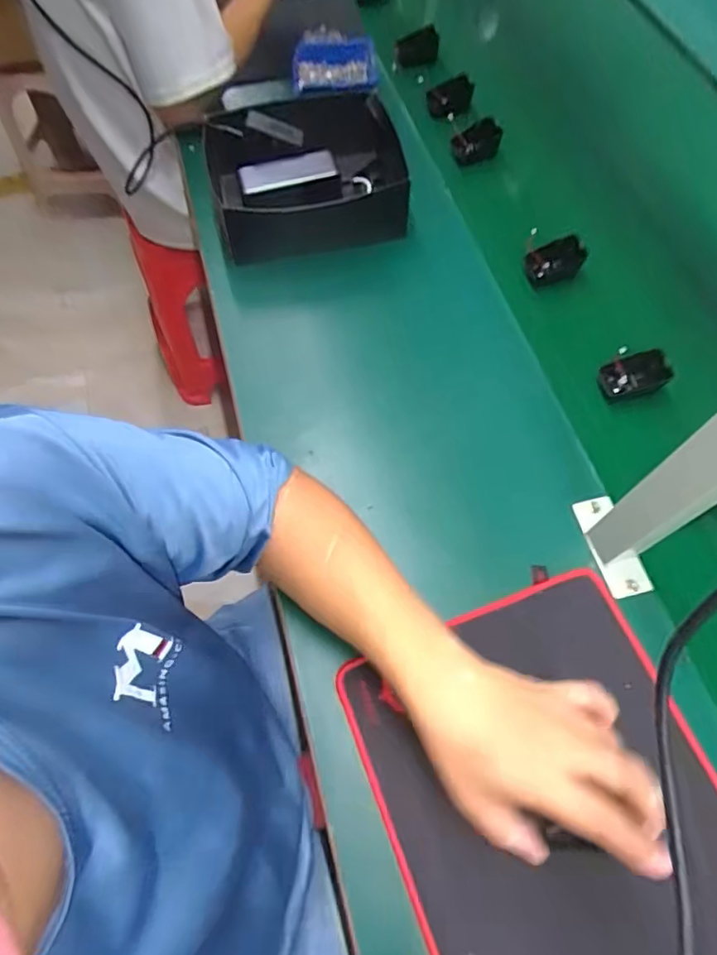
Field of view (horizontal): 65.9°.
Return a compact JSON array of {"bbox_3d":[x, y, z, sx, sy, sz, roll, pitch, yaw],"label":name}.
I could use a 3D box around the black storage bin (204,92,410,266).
[{"bbox_3d":[-0.059,-0.368,0.692,0.234,0.115,0.164,-11,66,-5],"label":"black storage bin"}]

